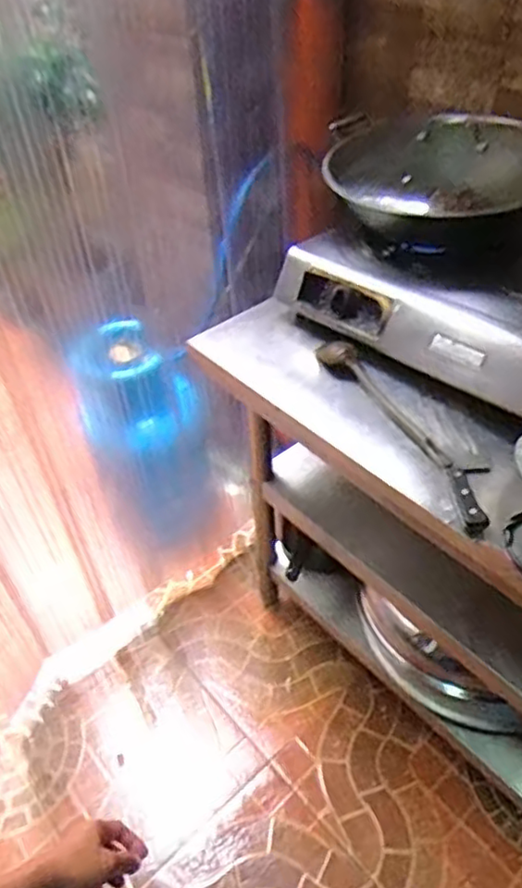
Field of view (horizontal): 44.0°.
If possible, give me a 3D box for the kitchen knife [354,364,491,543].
[{"bbox_3d":[0.215,-0.009,0.873,0.042,0.029,0.335,-16,47,-12],"label":"kitchen knife"}]

